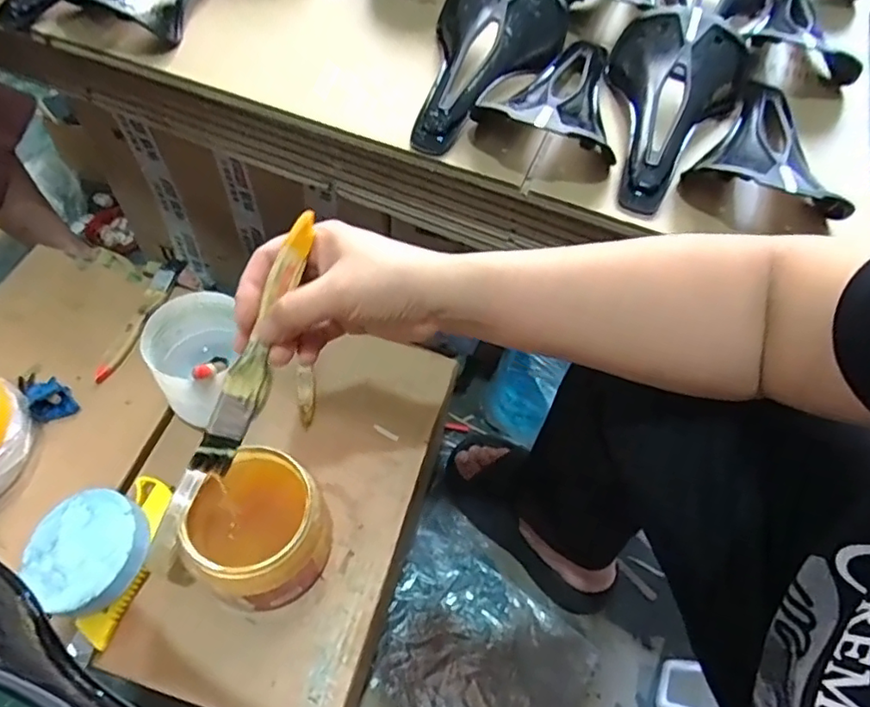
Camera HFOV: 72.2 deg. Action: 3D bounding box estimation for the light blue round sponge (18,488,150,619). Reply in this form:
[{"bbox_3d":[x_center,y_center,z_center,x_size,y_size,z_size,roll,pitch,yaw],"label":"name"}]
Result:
[{"bbox_3d":[-0.282,0.157,0.485,0.095,0.017,0.090,-4,58,7],"label":"light blue round sponge"}]

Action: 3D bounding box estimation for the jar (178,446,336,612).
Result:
[{"bbox_3d":[-0.142,0.141,0.483,0.099,0.101,0.115,-34,66,-24],"label":"jar"}]

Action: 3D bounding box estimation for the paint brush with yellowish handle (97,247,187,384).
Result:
[{"bbox_3d":[-0.308,-0.050,0.637,0.036,0.013,0.183,8,57,0],"label":"paint brush with yellowish handle"}]

